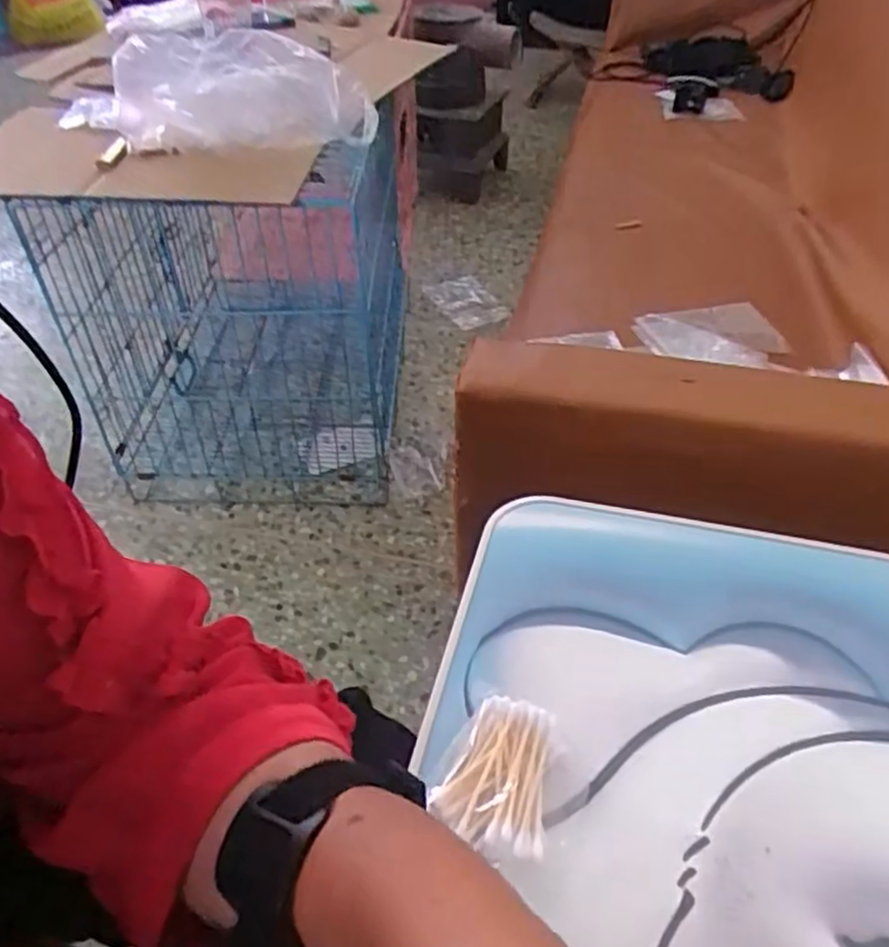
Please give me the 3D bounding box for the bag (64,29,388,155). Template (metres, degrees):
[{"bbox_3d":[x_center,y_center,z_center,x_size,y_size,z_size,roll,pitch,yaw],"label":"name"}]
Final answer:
[{"bbox_3d":[-0.253,-0.475,0.913,0.327,0.114,0.128,-20,47,-18],"label":"bag"}]

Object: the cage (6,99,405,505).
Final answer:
[{"bbox_3d":[-0.308,-0.318,1.212,0.441,0.496,0.521,2,44,3],"label":"cage"}]

